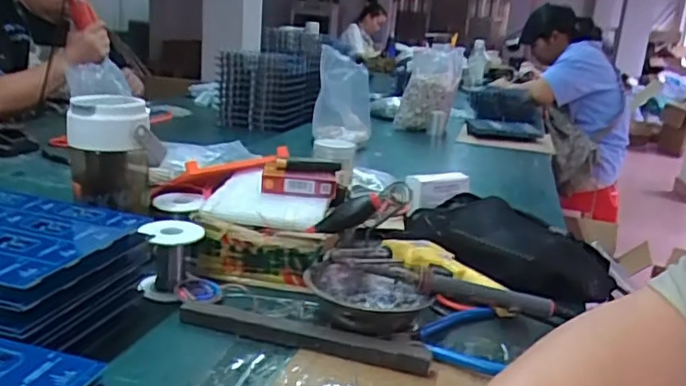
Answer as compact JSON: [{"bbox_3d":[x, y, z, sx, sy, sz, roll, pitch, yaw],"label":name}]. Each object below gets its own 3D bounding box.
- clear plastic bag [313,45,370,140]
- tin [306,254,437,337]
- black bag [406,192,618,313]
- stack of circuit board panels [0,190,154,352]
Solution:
[{"bbox_3d":[0.002,-0.215,1.417,0.140,0.216,0.108,5,16,-2],"label":"clear plastic bag"},{"bbox_3d":[0.024,0.098,0.586,0.117,0.047,0.116,2,17,-12],"label":"tin"},{"bbox_3d":[0.184,0.060,0.748,0.160,0.074,0.277,-7,20,-35],"label":"black bag"},{"bbox_3d":[-0.284,0.074,0.513,0.205,0.092,0.170,9,17,14],"label":"stack of circuit board panels"}]

